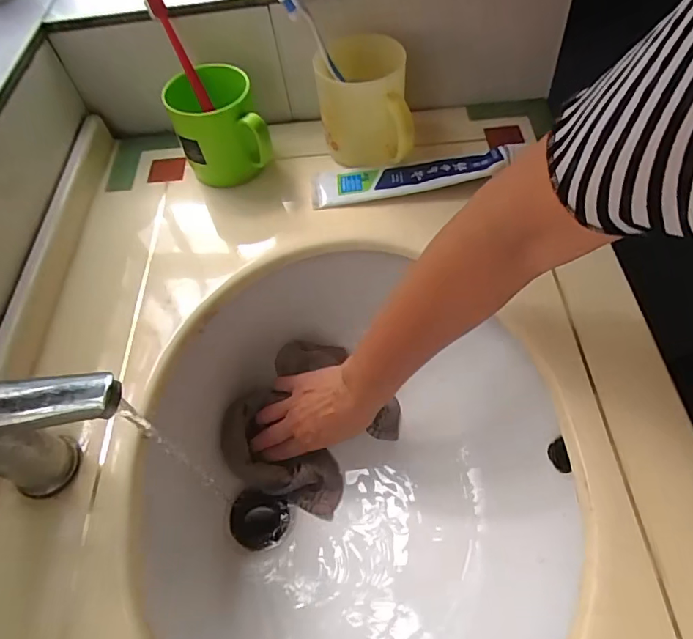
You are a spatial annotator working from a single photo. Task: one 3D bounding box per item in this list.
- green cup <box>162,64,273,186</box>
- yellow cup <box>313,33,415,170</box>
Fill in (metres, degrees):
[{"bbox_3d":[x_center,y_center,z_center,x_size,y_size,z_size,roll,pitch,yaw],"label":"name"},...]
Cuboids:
[{"bbox_3d":[-0.130,-0.194,0.517,0.083,0.093,0.101,-21,57,-7],"label":"green cup"},{"bbox_3d":[0.016,-0.215,0.512,0.085,0.099,0.111,-9,56,2],"label":"yellow cup"}]

